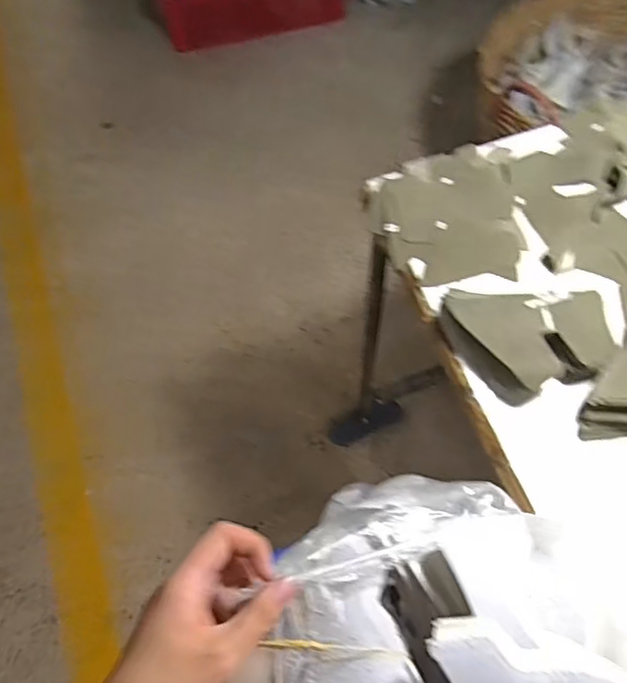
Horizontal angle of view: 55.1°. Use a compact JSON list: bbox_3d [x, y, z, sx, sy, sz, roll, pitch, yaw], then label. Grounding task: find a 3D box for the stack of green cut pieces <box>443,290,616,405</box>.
[{"bbox_3d":[0.222,0.000,0.618,0.173,0.029,0.116,7,66,6],"label":"stack of green cut pieces"}]

